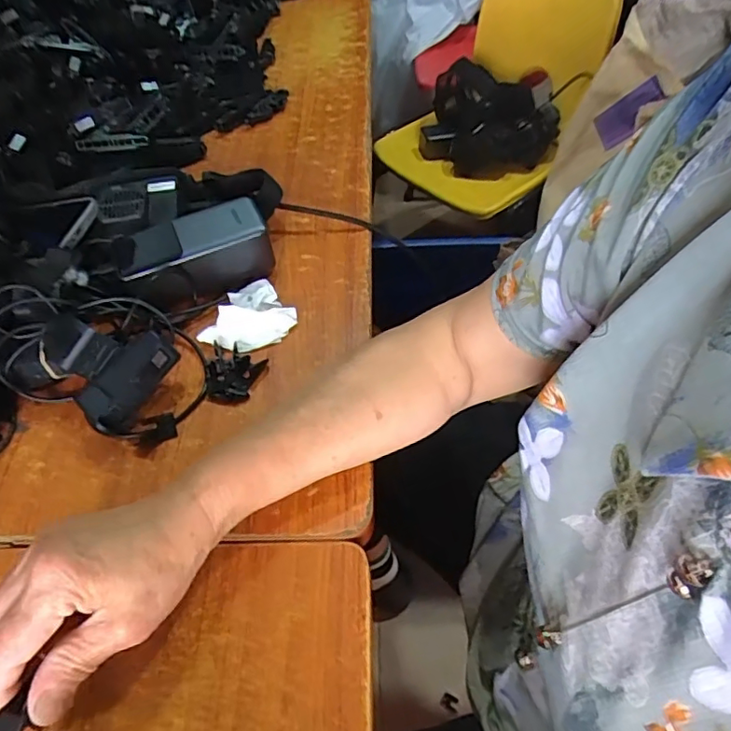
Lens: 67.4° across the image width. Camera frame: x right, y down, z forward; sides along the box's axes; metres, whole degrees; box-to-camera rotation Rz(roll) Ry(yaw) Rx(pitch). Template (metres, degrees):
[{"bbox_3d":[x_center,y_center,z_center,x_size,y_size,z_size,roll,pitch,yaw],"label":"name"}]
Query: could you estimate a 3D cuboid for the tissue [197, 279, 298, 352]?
[{"bbox_3d":[-0.093,-0.045,0.461,0.064,0.025,0.072,14,54,13],"label":"tissue"}]

